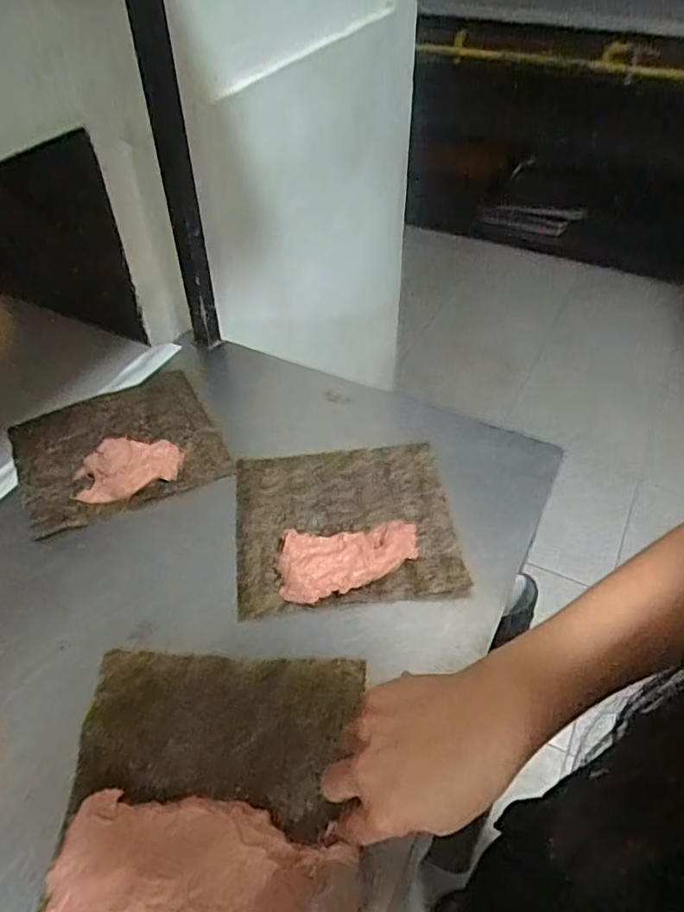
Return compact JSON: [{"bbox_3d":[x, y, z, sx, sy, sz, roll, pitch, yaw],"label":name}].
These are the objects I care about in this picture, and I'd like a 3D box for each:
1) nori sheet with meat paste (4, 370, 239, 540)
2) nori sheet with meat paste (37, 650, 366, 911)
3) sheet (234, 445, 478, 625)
[{"bbox_3d":[-0.240,-0.020,0.662,0.199,0.035,0.185,-20,48,-18],"label":"nori sheet with meat paste"},{"bbox_3d":[-0.086,0.223,0.426,0.193,0.016,0.179,0,45,1],"label":"nori sheet with meat paste"},{"bbox_3d":[0.002,0.052,0.591,0.199,0.022,0.183,-5,45,-3],"label":"sheet"}]

